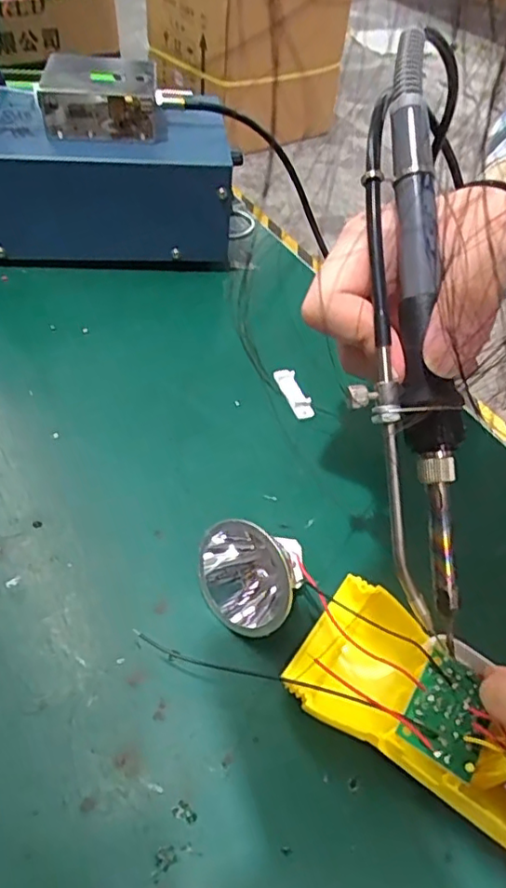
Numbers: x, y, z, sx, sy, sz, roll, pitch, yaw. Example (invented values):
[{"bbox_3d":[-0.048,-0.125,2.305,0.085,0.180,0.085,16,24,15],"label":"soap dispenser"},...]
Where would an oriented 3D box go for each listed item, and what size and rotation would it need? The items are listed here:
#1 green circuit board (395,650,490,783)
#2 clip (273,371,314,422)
[{"bbox_3d":[0.064,0.086,0.192,0.024,0.004,0.033,29,52,18],"label":"green circuit board"},{"bbox_3d":[0.022,-0.028,0.320,0.011,0.005,0.035,-13,52,-17],"label":"clip"}]

